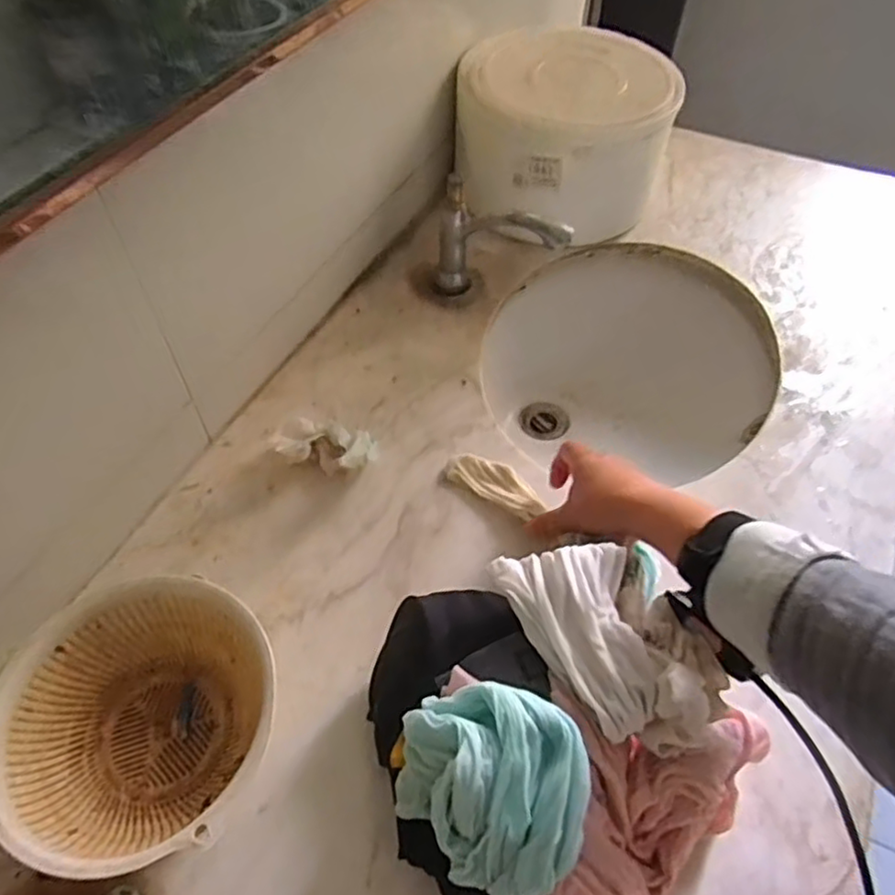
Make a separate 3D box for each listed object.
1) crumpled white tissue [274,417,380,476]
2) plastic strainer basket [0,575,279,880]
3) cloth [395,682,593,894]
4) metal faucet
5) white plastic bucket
[{"bbox_3d":[-0.110,-0.002,0.603,0.094,0.043,0.049,13,55,9],"label":"crumpled white tissue"},{"bbox_3d":[-0.199,0.182,0.440,0.169,0.072,0.170,0,54,-1],"label":"plastic strainer basket"},{"bbox_3d":[0.023,0.186,0.362,0.103,0.075,0.089,12,55,8],"label":"cloth"},{"bbox_3d":[0.060,-0.222,0.712,0.141,0.142,0.046,11,55,7],"label":"metal faucet"},{"bbox_3d":[0.140,-0.378,0.816,0.254,0.172,0.238,5,54,3],"label":"white plastic bucket"}]

